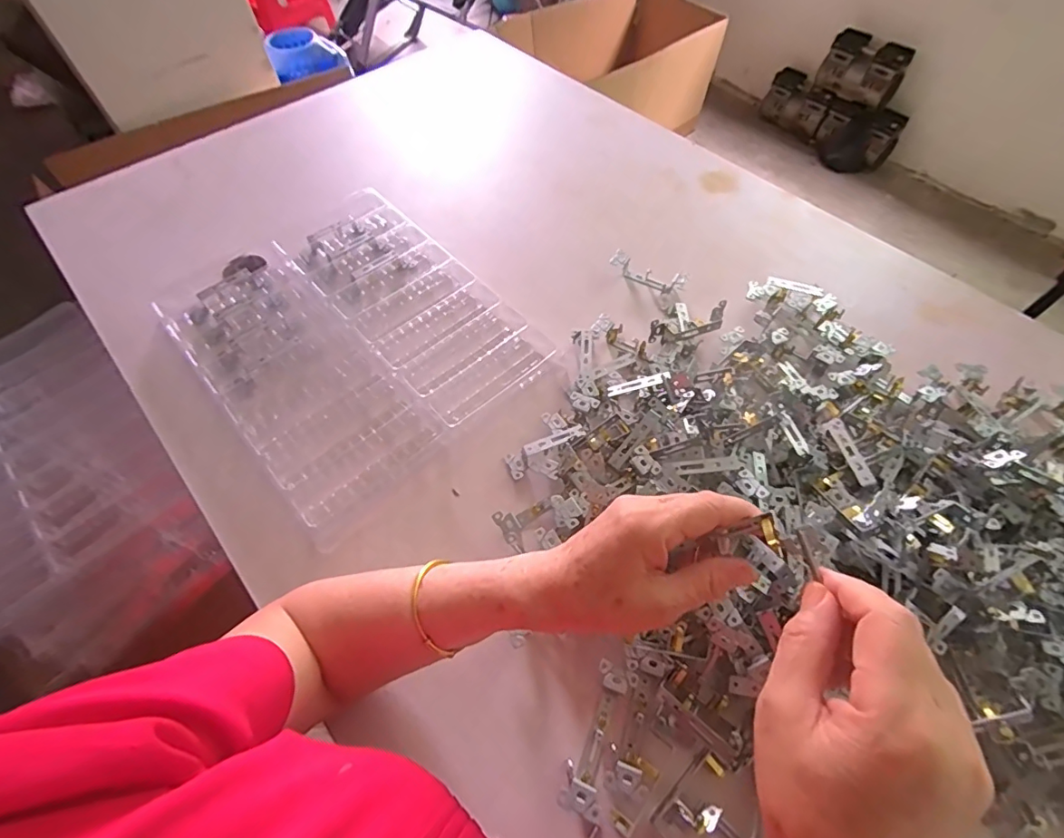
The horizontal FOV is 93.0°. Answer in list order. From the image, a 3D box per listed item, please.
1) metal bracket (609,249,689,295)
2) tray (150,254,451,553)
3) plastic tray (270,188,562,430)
[{"bbox_3d":[0.158,-0.200,0.685,0.101,0.027,0.032,27,61,19],"label":"metal bracket"},{"bbox_3d":[-0.281,-0.056,0.597,0.165,0.033,0.407,-37,63,-21],"label":"tray"},{"bbox_3d":[-0.159,-0.159,0.659,0.167,0.033,0.403,-38,63,-21],"label":"plastic tray"}]

